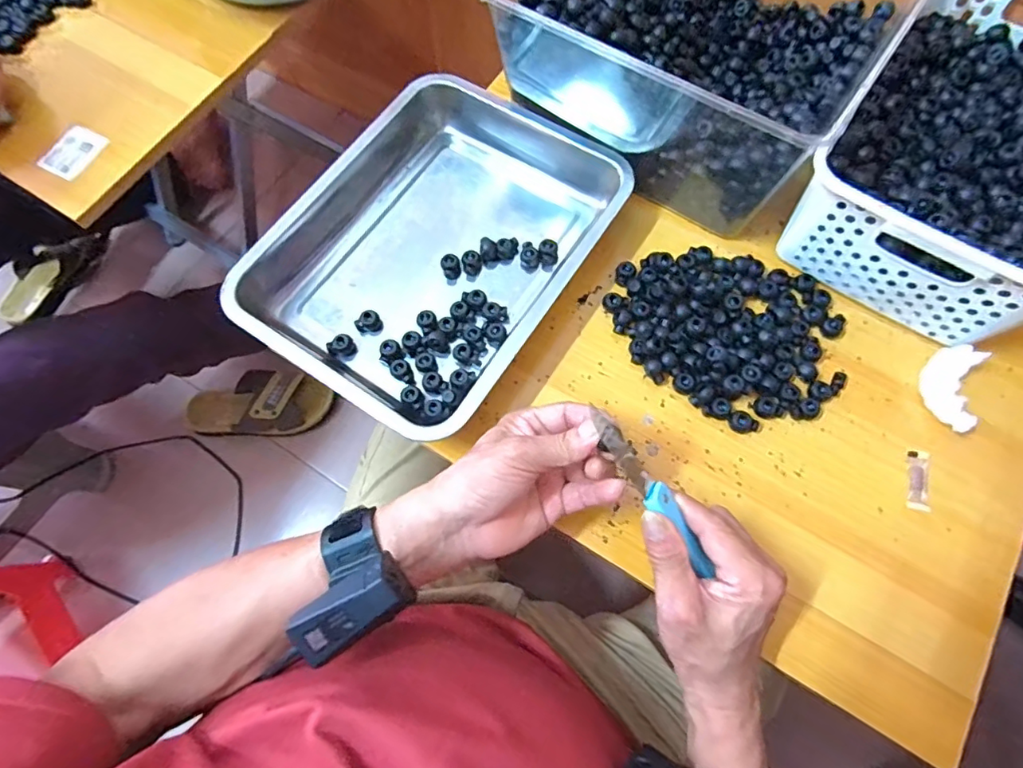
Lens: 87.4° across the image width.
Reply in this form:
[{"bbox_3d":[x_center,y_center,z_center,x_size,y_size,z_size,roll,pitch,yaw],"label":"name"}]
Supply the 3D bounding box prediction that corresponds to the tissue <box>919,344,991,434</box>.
[{"bbox_3d":[0.344,0.004,0.422,0.031,0.034,0.066,13,71,7],"label":"tissue"}]

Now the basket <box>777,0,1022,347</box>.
[{"bbox_3d":[0.386,-0.192,0.445,0.196,0.100,0.297,35,75,14],"label":"basket"}]

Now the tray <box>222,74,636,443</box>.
[{"bbox_3d":[-0.060,-0.128,0.477,0.237,0.048,0.309,32,74,13],"label":"tray"}]

